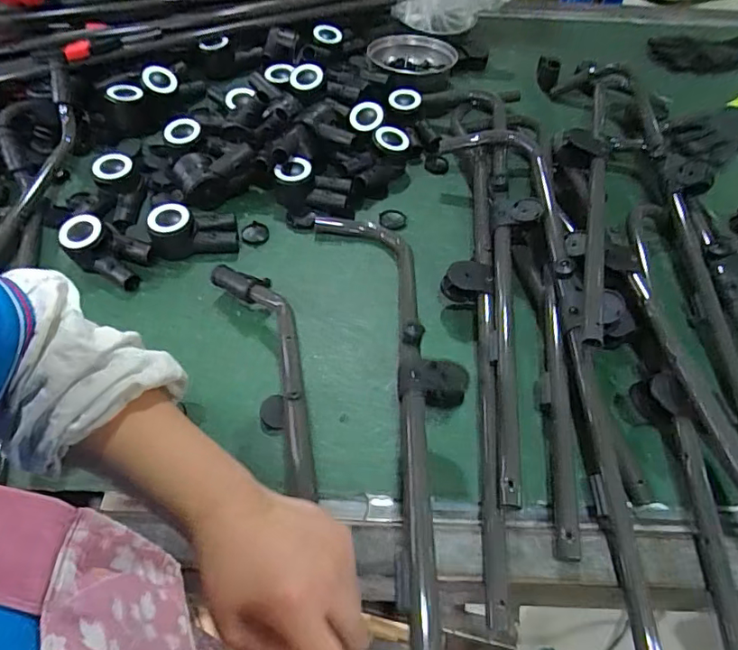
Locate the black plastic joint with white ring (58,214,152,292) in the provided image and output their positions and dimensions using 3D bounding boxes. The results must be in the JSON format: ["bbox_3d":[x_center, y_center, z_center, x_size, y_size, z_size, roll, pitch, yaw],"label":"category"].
[{"bbox_3d":[-0.312,-0.090,0.634,0.101,0.048,0.061,26,58,15],"label":"black plastic joint with white ring"}]

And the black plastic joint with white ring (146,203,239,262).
[{"bbox_3d":[-0.217,-0.122,0.660,0.102,0.046,0.060,-8,55,-8],"label":"black plastic joint with white ring"}]

